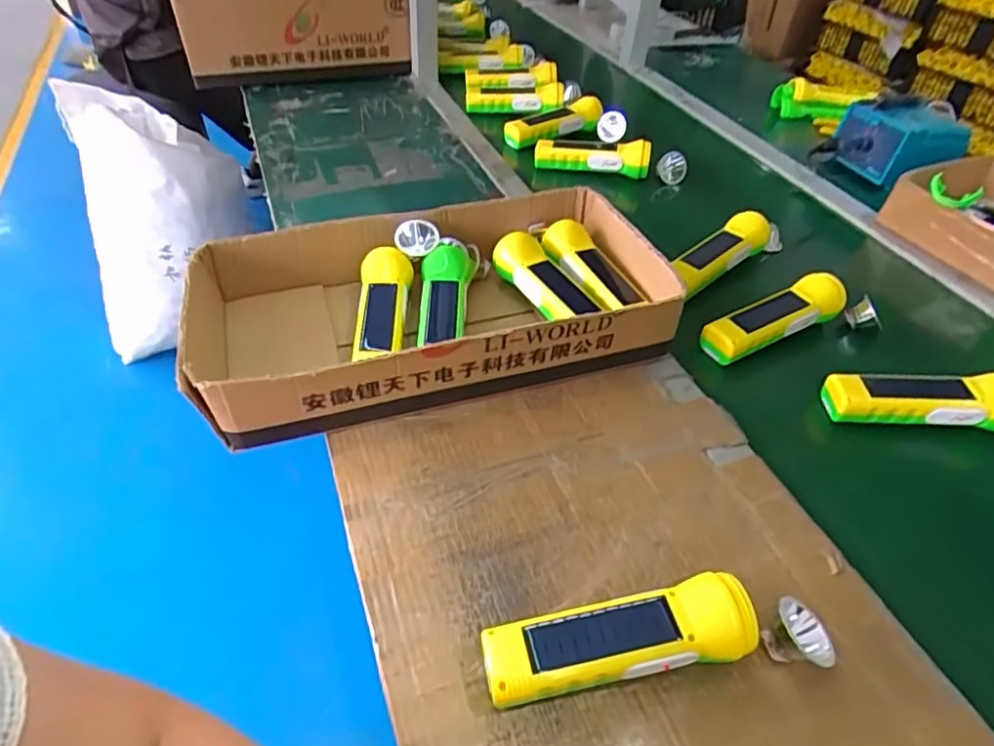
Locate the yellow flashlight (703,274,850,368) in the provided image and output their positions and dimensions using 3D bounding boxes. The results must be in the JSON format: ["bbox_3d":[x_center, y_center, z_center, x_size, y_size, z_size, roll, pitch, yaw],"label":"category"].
[{"bbox_3d":[0.285,-0.059,0.633,0.167,0.036,0.046,-21,49,-22],"label":"yellow flashlight"}]

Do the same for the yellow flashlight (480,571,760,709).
[{"bbox_3d":[0.074,0.165,0.380,0.162,0.047,0.045,-6,45,-8],"label":"yellow flashlight"}]

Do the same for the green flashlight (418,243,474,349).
[{"bbox_3d":[-0.052,-0.084,0.632,0.054,0.107,0.052,7,9,-22],"label":"green flashlight"}]

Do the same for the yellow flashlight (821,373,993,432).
[{"bbox_3d":[0.390,0.020,0.562,0.170,0.040,0.049,3,44,2],"label":"yellow flashlight"}]

